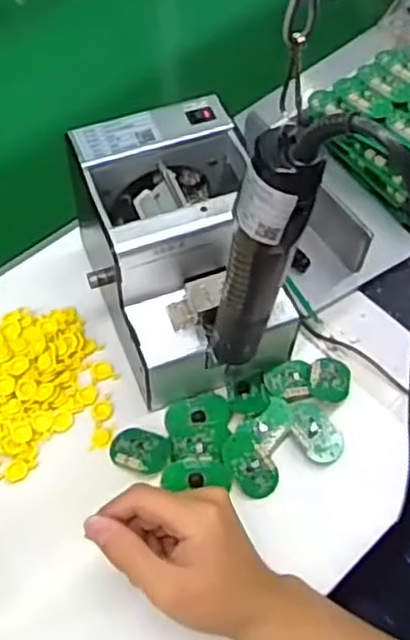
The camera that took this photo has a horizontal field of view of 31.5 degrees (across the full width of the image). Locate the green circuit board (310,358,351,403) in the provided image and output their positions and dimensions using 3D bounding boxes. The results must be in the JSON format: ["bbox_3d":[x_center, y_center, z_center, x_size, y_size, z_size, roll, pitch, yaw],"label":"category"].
[{"bbox_3d":[0.104,0.049,0.599,0.034,0.010,0.045,9,57,1],"label":"green circuit board"}]

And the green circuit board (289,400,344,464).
[{"bbox_3d":[0.089,0.087,0.573,0.031,0.005,0.052,-27,71,-17],"label":"green circuit board"}]

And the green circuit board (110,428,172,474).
[{"bbox_3d":[-0.051,0.101,0.559,0.049,0.005,0.035,13,54,20],"label":"green circuit board"}]

